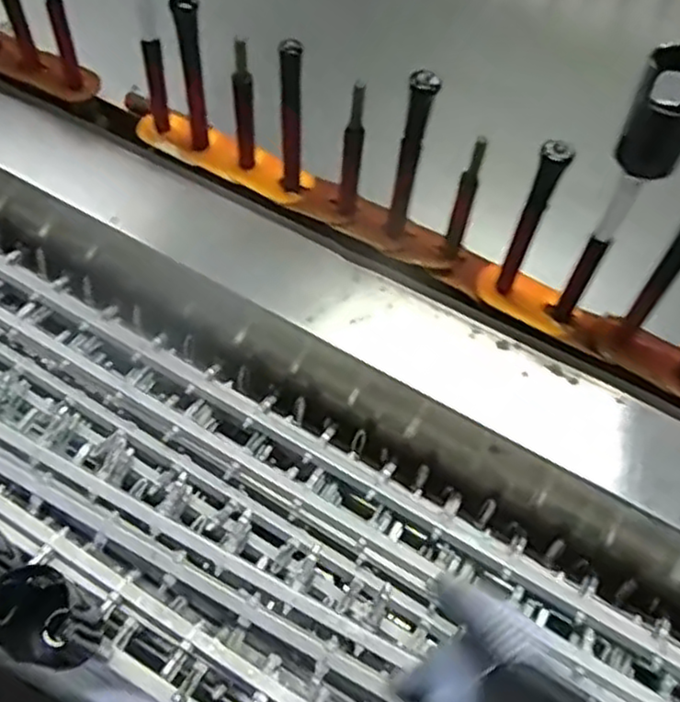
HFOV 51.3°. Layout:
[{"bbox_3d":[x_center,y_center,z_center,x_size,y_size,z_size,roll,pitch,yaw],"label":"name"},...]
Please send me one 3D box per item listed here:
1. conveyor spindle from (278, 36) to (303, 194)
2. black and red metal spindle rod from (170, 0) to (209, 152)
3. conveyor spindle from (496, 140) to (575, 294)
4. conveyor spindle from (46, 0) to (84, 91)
[{"bbox_3d":[-0.040,-0.188,0.579,0.018,0.144,0.017,-5,57,-5],"label":"conveyor spindle"},{"bbox_3d":[-0.126,-0.235,0.604,0.022,0.143,0.020,-14,58,-11],"label":"black and red metal spindle rod"},{"bbox_3d":[0.143,-0.093,0.532,0.018,0.148,0.015,29,60,16],"label":"conveyor spindle"},{"bbox_3d":[-0.259,-0.311,0.647,0.022,0.153,0.028,-18,59,-13],"label":"conveyor spindle"}]

